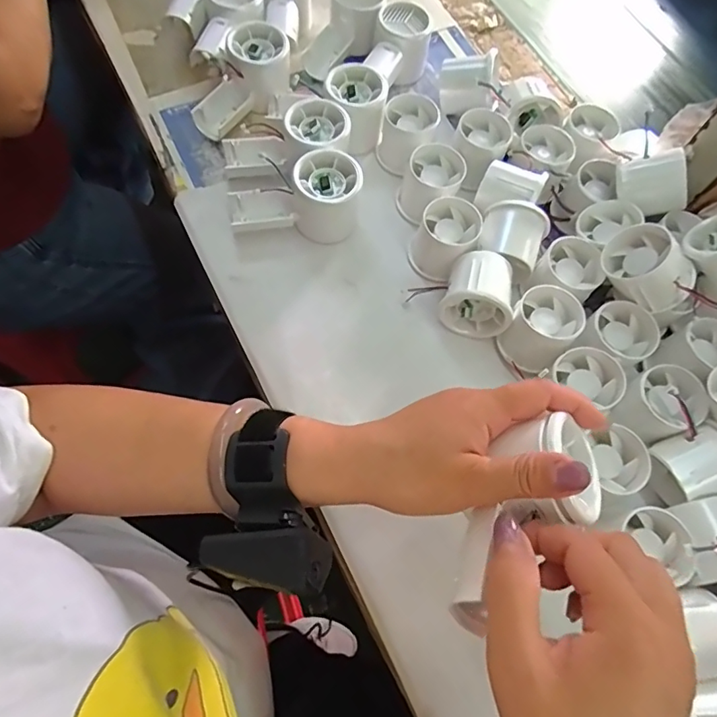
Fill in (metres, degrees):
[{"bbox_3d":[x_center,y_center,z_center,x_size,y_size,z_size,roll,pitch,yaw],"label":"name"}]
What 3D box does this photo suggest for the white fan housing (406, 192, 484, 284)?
[{"bbox_3d":[0.075,-0.105,0.438,0.053,0.042,0.062,34,69,9],"label":"white fan housing"}]

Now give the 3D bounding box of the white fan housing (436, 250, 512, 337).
[{"bbox_3d":[0.102,-0.055,0.413,0.057,0.046,0.061,21,68,4],"label":"white fan housing"}]

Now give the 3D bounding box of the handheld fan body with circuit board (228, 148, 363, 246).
[{"bbox_3d":[-0.055,-0.137,0.433,0.113,0.055,0.056,-10,69,-9],"label":"handheld fan body with circuit board"}]

